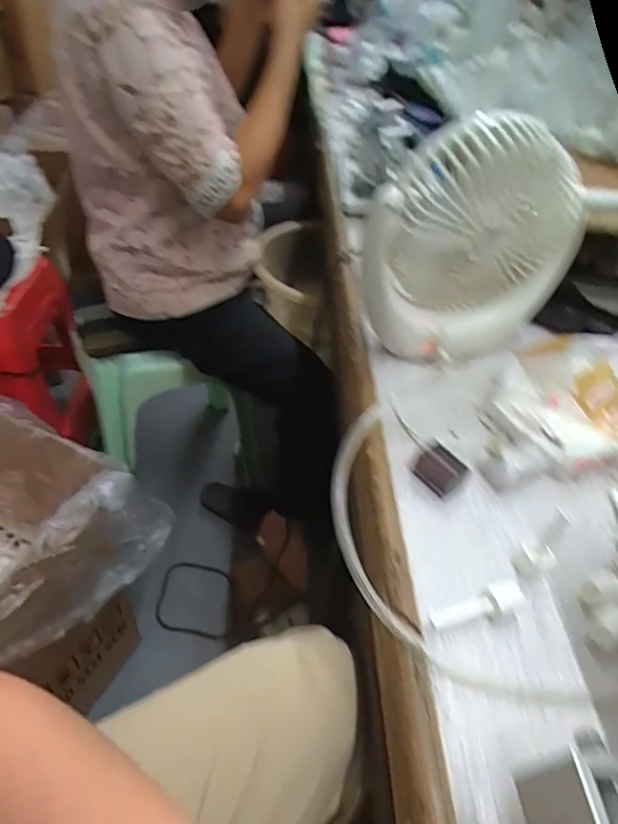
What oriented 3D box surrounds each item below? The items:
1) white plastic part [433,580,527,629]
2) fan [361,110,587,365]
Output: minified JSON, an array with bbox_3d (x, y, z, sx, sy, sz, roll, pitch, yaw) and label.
[{"bbox_3d":[0.107,0.124,0.343,0.066,0.016,0.018,-9,45,-15],"label":"white plastic part"},{"bbox_3d":[0.143,-0.146,0.489,0.194,0.209,0.065,-14,47,-20],"label":"fan"}]

